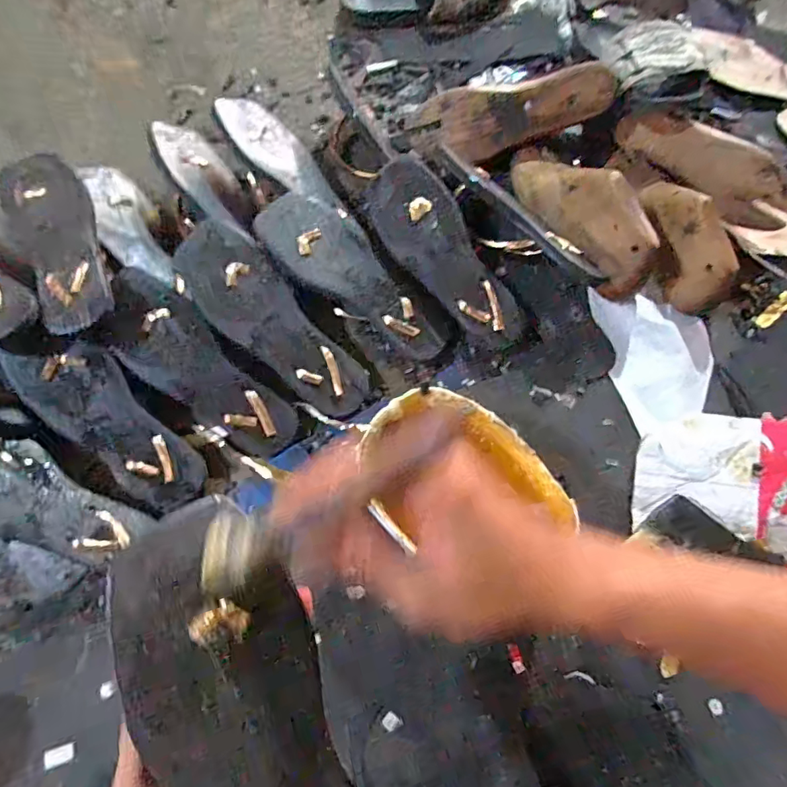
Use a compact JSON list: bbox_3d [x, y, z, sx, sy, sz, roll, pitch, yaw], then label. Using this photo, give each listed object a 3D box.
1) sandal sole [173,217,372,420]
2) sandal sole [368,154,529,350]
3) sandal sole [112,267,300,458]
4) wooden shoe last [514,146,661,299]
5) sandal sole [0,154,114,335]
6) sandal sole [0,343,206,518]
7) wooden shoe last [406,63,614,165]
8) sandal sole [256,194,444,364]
[{"bbox_3d":[-0.125,-0.072,0.528,0.081,0.013,0.242,-45,98,-12],"label":"sandal sole"},{"bbox_3d":[0.055,-0.147,0.550,0.084,0.012,0.233,-32,89,1],"label":"sandal sole"},{"bbox_3d":[-0.200,-0.021,0.517,0.082,0.018,0.227,-45,101,-12],"label":"sandal sole"},{"bbox_3d":[0.206,-0.211,0.568,0.064,0.085,0.224,-27,62,-9],"label":"wooden shoe last"},{"bbox_3d":[-0.352,-0.169,0.521,0.082,0.024,0.239,-24,68,-7],"label":"sandal sole"},{"bbox_3d":[-0.278,0.030,0.499,0.080,0.016,0.205,-45,100,-12],"label":"sandal sole"},{"bbox_3d":[0.138,-0.338,0.613,0.241,0.035,0.075,-3,118,16],"label":"wooden shoe last"},{"bbox_3d":[-0.044,-0.124,0.553,0.234,0.023,0.088,46,78,-4],"label":"sandal sole"}]

